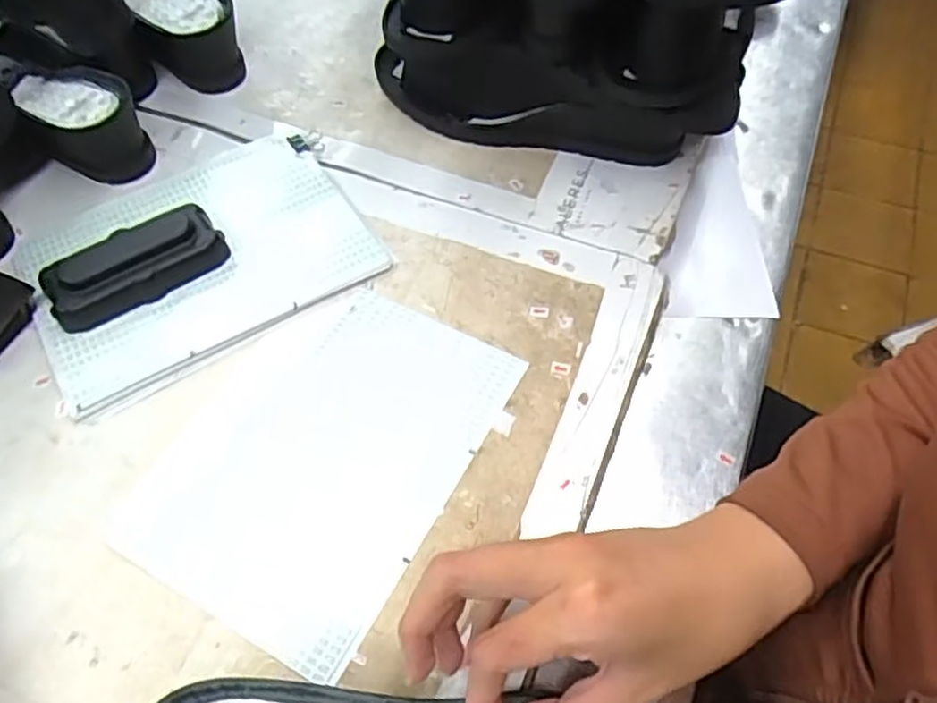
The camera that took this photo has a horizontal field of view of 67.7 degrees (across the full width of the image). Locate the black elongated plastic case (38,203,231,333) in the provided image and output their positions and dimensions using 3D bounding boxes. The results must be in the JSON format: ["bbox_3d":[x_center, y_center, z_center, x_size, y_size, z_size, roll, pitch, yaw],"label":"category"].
[{"bbox_3d":[-0.212,-0.056,0.446,0.108,0.024,0.048,-30,63,-18],"label":"black elongated plastic case"}]

